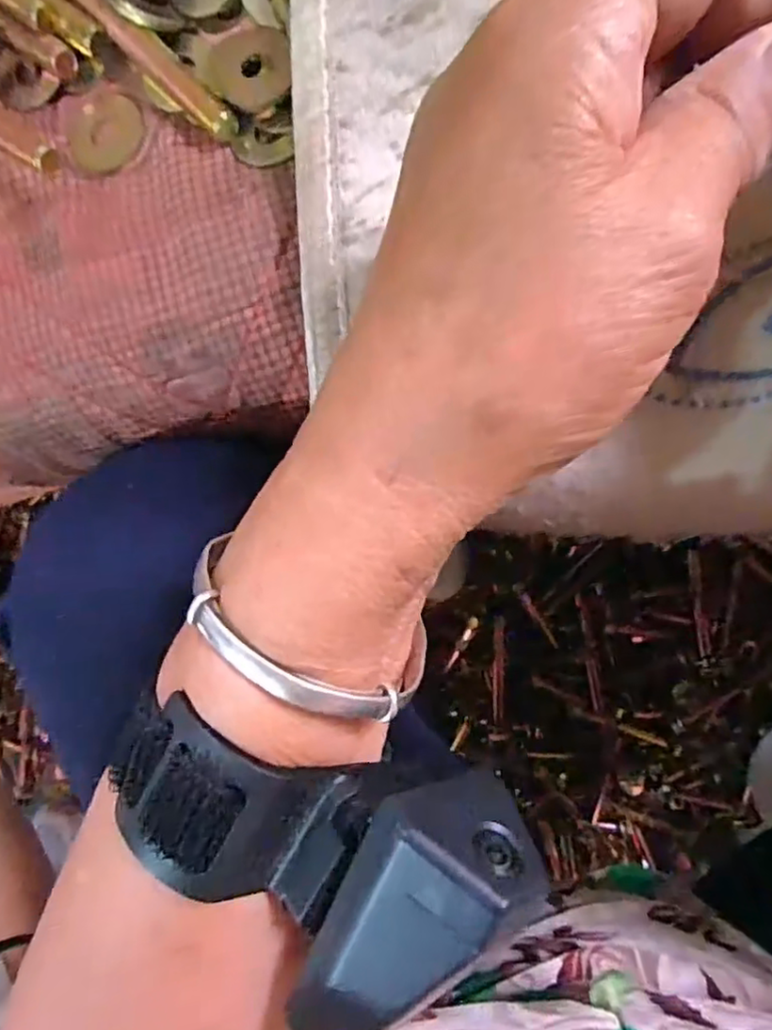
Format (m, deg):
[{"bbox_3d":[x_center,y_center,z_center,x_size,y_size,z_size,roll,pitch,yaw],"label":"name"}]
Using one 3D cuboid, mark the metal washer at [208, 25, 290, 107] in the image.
[{"bbox_3d":[-0.041,-0.136,0.192,0.025,0.004,0.027,-5,80,3],"label":"metal washer"}]

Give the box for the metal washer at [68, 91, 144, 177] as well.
[{"bbox_3d":[-0.089,-0.121,0.200,0.026,0.004,0.025,0,92,10],"label":"metal washer"}]

